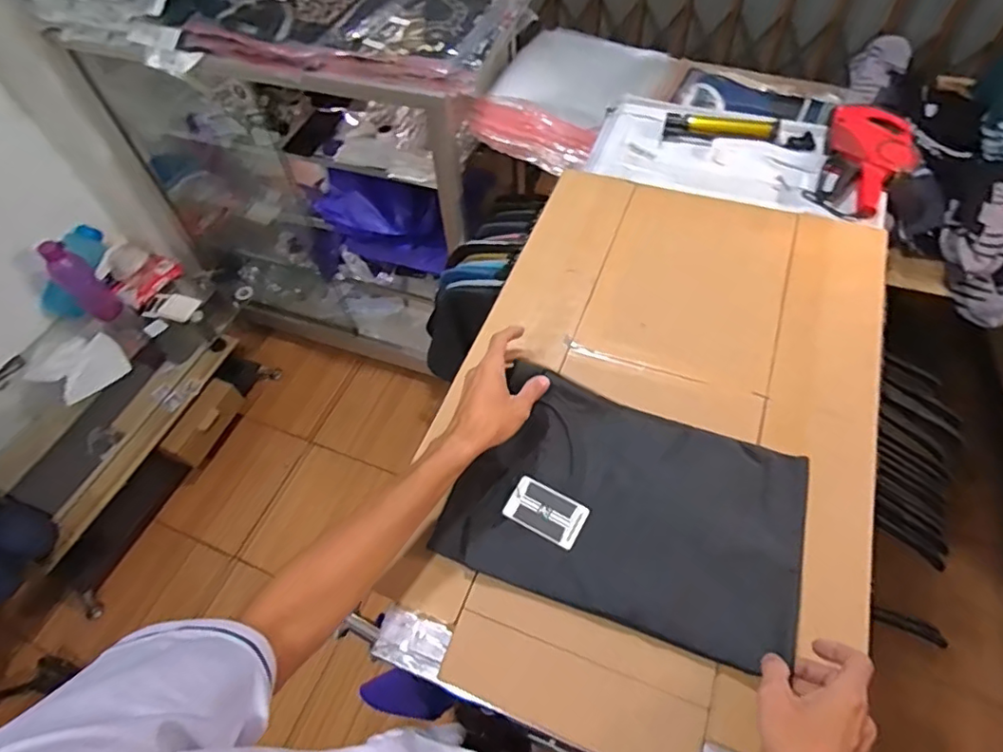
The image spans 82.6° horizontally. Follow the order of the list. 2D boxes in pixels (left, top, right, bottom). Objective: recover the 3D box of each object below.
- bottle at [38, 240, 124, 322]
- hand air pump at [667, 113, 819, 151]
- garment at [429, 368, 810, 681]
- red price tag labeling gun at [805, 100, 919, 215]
[{"bbox_3d":[-1.158,-0.253,1.571,0.083,0.248,0.089,35,66,23],"label":"bottle"},{"bbox_3d":[0.413,-0.427,0.996,0.246,0.032,0.056,10,58,11],"label":"hand air pump"},{"bbox_3d":[0.136,0.140,0.626,0.357,0.033,0.236,16,60,14],"label":"garment"},{"bbox_3d":[0.583,-0.350,0.912,0.129,0.054,0.229,21,61,17],"label":"red price tag labeling gun"}]

